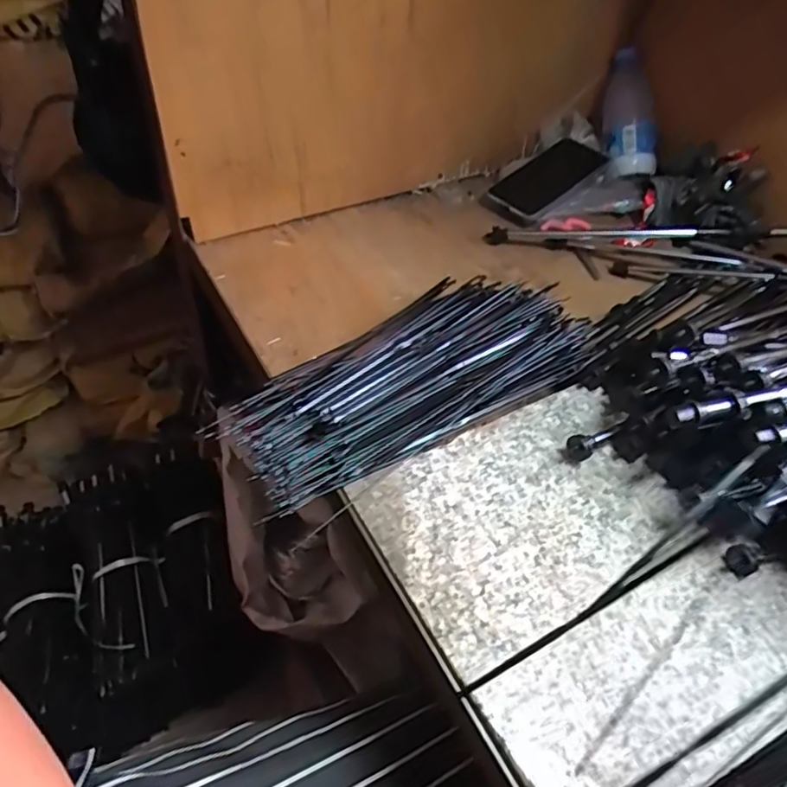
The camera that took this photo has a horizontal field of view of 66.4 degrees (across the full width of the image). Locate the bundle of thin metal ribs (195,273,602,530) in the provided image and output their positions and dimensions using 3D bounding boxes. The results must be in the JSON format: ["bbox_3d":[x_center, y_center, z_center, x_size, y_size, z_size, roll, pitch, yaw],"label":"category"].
[{"bbox_3d":[0.016,-0.018,0.504,0.310,0.031,0.152,-29,55,-24],"label":"bundle of thin metal ribs"}]

